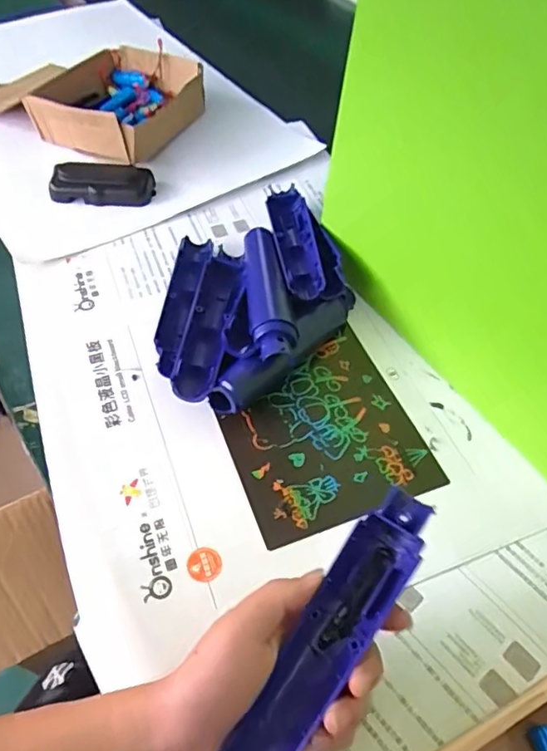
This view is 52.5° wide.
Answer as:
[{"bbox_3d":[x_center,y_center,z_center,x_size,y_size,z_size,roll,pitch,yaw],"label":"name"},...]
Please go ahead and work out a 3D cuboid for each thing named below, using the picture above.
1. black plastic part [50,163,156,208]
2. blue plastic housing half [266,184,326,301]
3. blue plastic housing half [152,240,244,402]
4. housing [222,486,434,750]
[{"bbox_3d":[-0.184,-0.208,0.600,0.103,0.022,0.057,3,51,-2],"label":"black plastic part"},{"bbox_3d":[0.020,-0.130,0.522,0.039,0.014,0.159,-4,52,-7],"label":"blue plastic housing half"},{"bbox_3d":[-0.063,-0.057,0.483,0.062,0.037,0.198,4,51,-1],"label":"blue plastic housing half"},{"bbox_3d":[0.033,0.136,0.300,0.036,0.016,0.163,33,72,20],"label":"housing"}]

